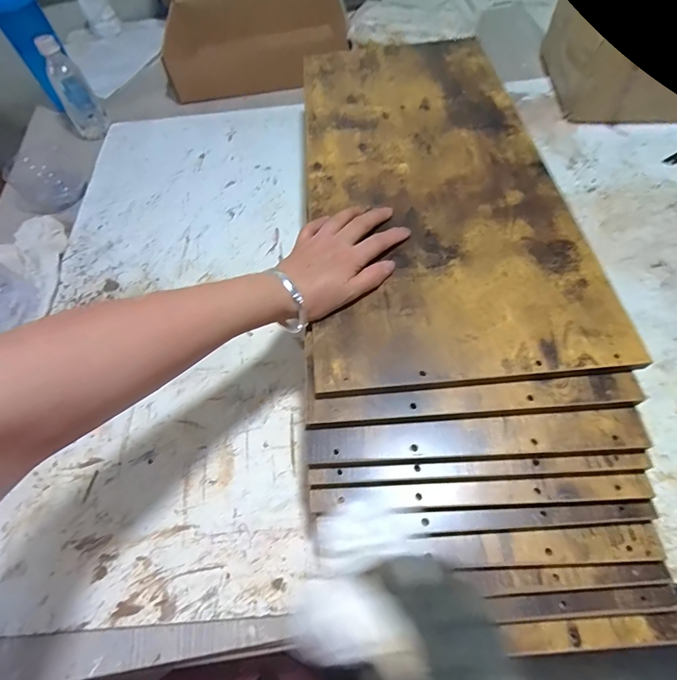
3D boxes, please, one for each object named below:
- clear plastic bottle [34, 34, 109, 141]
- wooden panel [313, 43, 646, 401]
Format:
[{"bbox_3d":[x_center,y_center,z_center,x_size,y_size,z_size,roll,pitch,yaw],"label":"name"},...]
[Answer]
[{"bbox_3d":[-0.460,-0.429,0.687,0.059,0.143,0.058,-32,63,-14],"label":"clear plastic bottle"},{"bbox_3d":[0.099,-0.207,0.472,0.271,0.009,0.561,-6,58,0],"label":"wooden panel"}]

